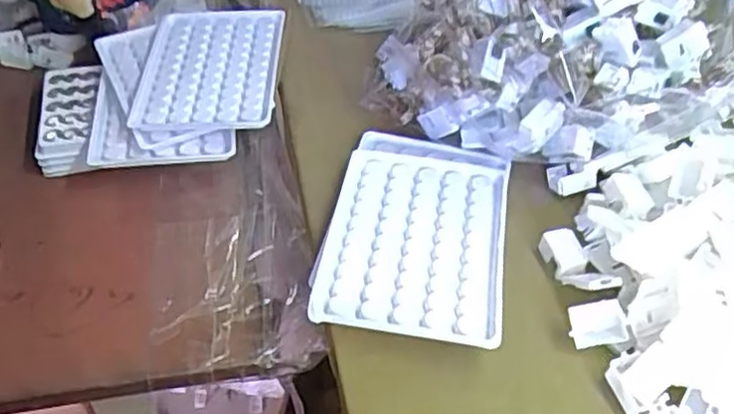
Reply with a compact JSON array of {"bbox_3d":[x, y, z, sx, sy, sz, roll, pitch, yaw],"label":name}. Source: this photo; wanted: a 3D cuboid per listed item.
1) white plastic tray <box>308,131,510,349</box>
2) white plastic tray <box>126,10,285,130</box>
[{"bbox_3d":[0.028,0.009,0.388,0.095,0.014,0.143,9,48,5],"label":"white plastic tray"},{"bbox_3d":[-0.111,-0.101,0.503,0.095,0.009,0.127,2,47,-1],"label":"white plastic tray"}]

